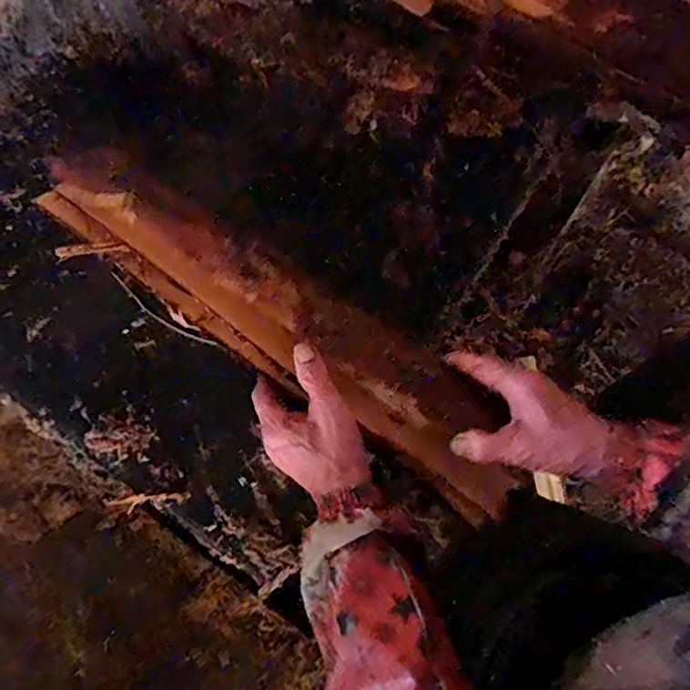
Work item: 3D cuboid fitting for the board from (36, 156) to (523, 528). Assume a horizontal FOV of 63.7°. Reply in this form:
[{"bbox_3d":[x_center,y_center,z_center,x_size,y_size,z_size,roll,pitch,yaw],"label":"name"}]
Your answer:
[{"bbox_3d":[-0.056,-0.024,0.490,0.480,0.039,0.094,34,76,3],"label":"board"}]

